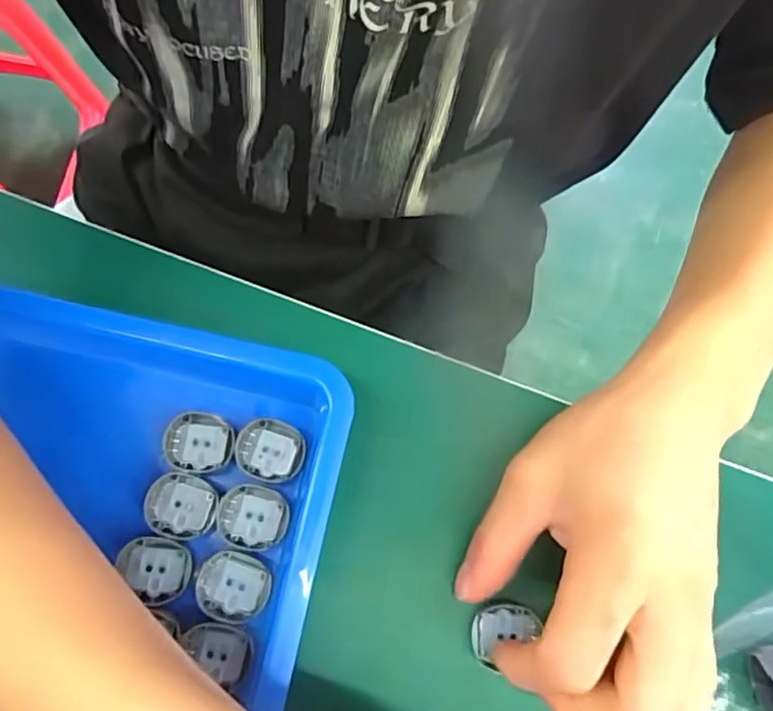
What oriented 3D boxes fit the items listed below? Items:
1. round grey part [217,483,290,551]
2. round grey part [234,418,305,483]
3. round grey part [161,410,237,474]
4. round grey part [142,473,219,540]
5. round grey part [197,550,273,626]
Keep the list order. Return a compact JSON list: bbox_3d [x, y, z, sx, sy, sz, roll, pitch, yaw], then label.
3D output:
[{"bbox_3d":[-0.055,0.066,0.242,0.028,0.005,0.025,8,75,2],"label":"round grey part"},{"bbox_3d":[-0.049,0.040,0.250,0.028,0.006,0.025,20,75,5],"label":"round grey part"},{"bbox_3d":[-0.079,0.036,0.251,0.028,0.005,0.025,5,74,1],"label":"round grey part"},{"bbox_3d":[-0.083,0.062,0.244,0.028,0.006,0.025,5,75,1],"label":"round grey part"},{"bbox_3d":[-0.061,0.091,0.235,0.029,0.004,0.025,17,75,4],"label":"round grey part"}]

